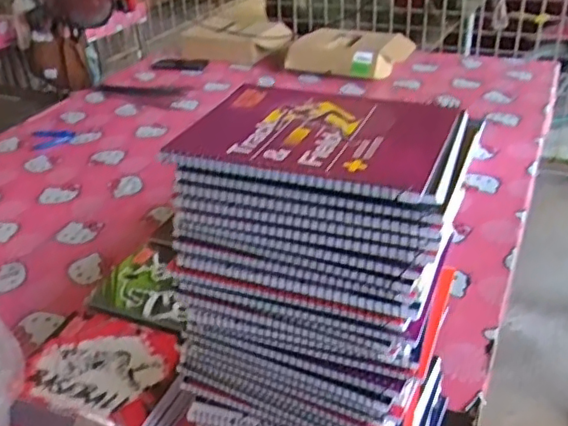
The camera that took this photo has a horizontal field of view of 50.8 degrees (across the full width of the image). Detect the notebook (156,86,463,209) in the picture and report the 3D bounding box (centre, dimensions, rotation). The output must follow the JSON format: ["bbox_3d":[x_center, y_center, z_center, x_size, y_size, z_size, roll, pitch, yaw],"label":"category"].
[{"bbox_3d":[0.025,-0.061,0.456,0.206,0.011,0.147,9,35,22],"label":"notebook"}]

